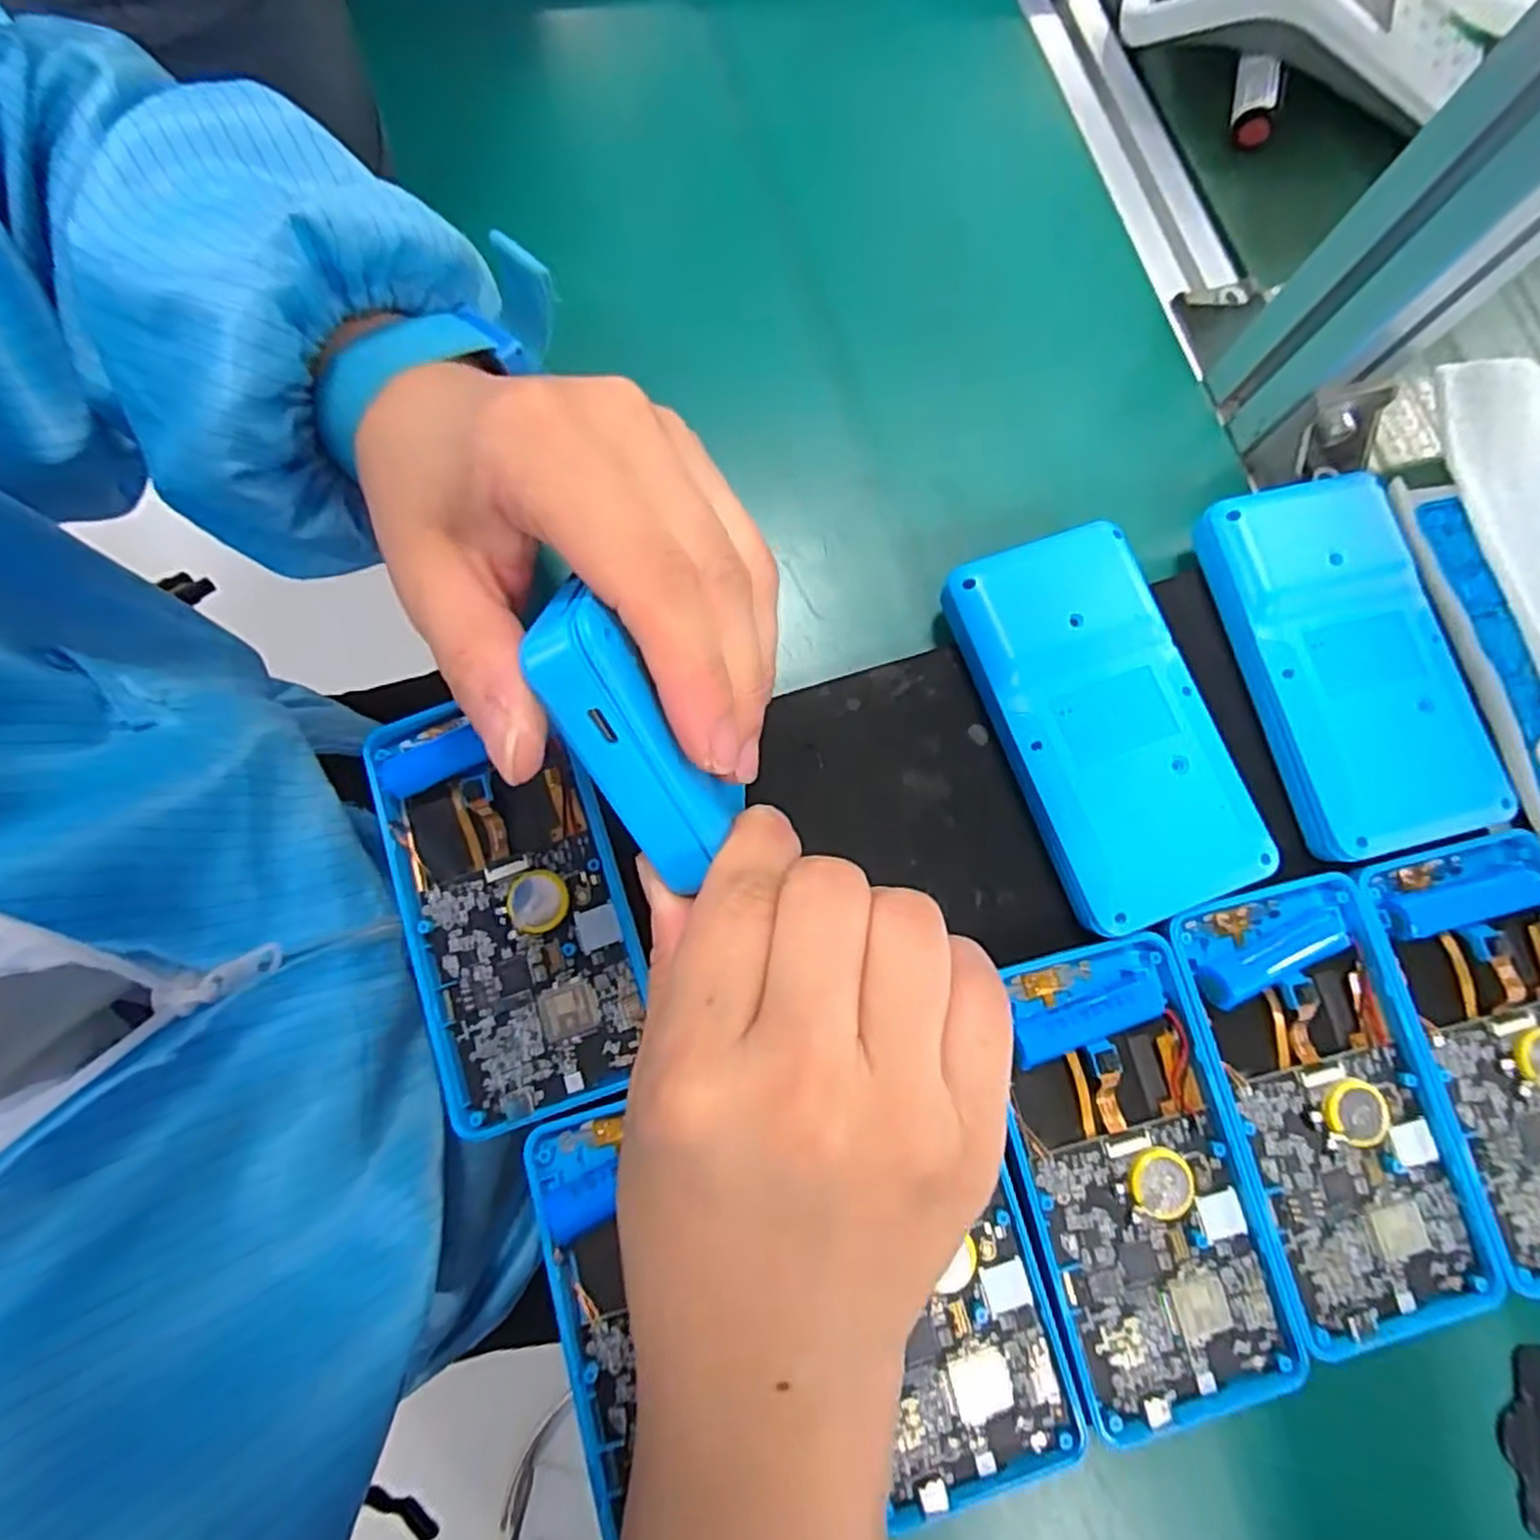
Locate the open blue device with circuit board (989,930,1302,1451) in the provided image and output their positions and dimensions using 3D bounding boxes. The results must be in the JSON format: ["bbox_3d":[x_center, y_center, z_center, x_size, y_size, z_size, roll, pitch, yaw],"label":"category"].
[{"bbox_3d":[0.116,0.126,0.237,0.069,0.016,0.136,-13,79,-4],"label":"open blue device with circuit board"}]

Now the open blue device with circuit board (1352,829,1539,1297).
[{"bbox_3d":[0.252,0.093,0.252,0.070,0.013,0.136,-13,79,-4],"label":"open blue device with circuit board"}]

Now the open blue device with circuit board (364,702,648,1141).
[{"bbox_3d":[-0.087,0.042,0.249,0.069,0.018,0.135,-19,79,-5],"label":"open blue device with circuit board"}]

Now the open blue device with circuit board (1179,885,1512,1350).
[{"bbox_3d":[0.182,0.108,0.245,0.069,0.015,0.135,-13,79,-4],"label":"open blue device with circuit board"}]

